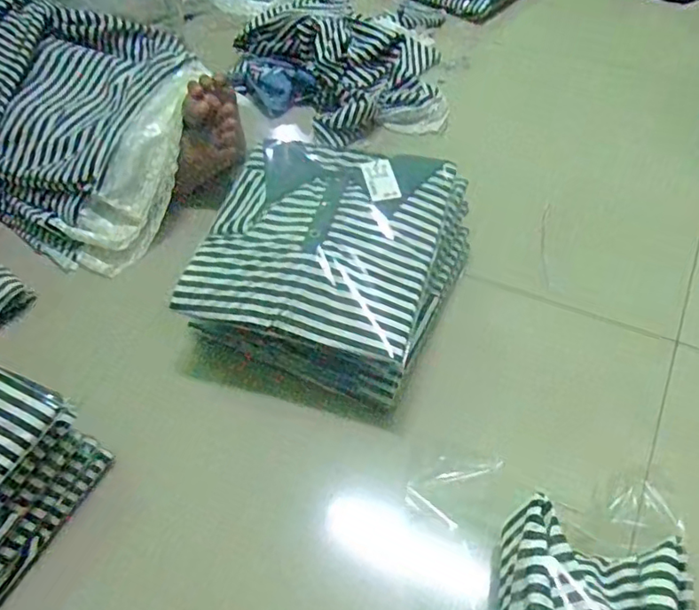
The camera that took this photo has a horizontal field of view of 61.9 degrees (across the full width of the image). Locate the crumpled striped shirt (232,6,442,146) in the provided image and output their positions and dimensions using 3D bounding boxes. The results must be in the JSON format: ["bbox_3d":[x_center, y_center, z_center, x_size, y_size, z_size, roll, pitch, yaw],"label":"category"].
[{"bbox_3d":[-0.029,-0.435,1.038,0.382,0.108,0.311,2,55,0],"label":"crumpled striped shirt"}]

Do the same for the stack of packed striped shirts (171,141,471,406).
[{"bbox_3d":[-0.026,-0.044,0.713,0.287,0.150,0.297,19,57,11],"label":"stack of packed striped shirts"}]

